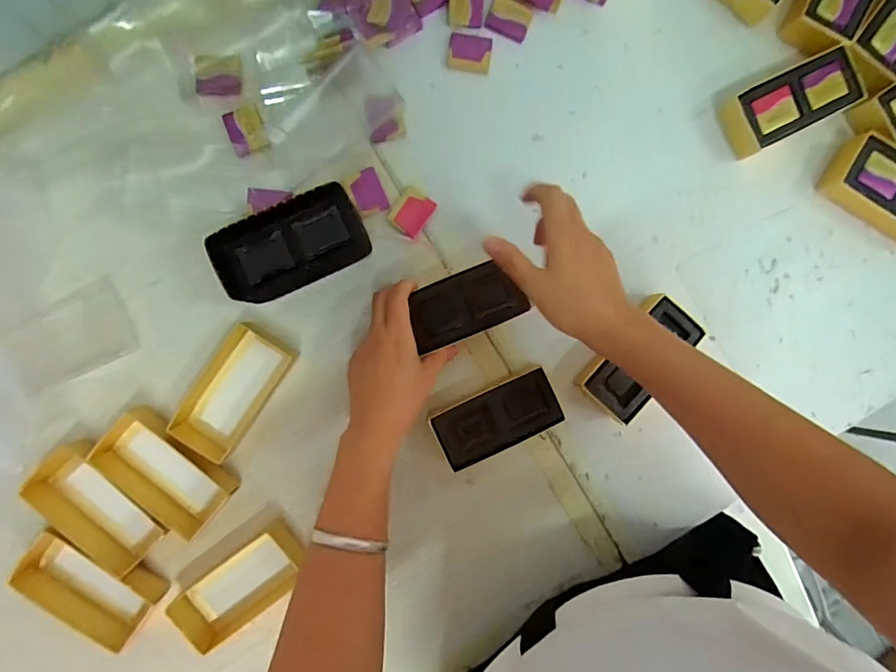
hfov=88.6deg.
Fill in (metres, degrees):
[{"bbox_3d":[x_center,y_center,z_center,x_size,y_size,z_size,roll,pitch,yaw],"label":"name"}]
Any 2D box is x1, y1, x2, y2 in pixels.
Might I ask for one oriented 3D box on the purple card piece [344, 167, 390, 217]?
[{"bbox_3d":[-0.074,-0.132,0.422,0.030,0.004,0.041,-25,89,-10],"label":"purple card piece"}]

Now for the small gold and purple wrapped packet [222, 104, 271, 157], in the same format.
[{"bbox_3d":[-0.181,-0.185,0.413,0.031,0.005,0.042,-19,93,-1],"label":"small gold and purple wrapped packet"}]

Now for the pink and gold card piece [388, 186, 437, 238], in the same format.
[{"bbox_3d":[-0.034,-0.116,0.427,0.031,0.004,0.042,35,91,-3],"label":"pink and gold card piece"}]

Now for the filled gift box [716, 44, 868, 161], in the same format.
[{"bbox_3d":[0.321,-0.219,0.430,0.112,0.029,0.055,-26,93,-1],"label":"filled gift box"}]

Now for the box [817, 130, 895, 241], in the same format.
[{"bbox_3d":[0.422,-0.133,0.435,0.117,0.036,0.063,33,91,-3],"label":"box"}]

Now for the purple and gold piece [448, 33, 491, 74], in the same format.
[{"bbox_3d":[0.020,-0.261,0.425,0.038,0.004,0.032,6,92,-2],"label":"purple and gold piece"}]

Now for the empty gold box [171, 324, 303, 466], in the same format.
[{"bbox_3d":[-0.198,0.049,0.417,0.059,0.032,0.126,35,91,-3],"label":"empty gold box"}]

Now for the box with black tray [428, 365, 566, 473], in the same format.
[{"bbox_3d":[0.044,0.073,0.428,0.111,0.035,0.058,-25,93,-1],"label":"box with black tray"}]

